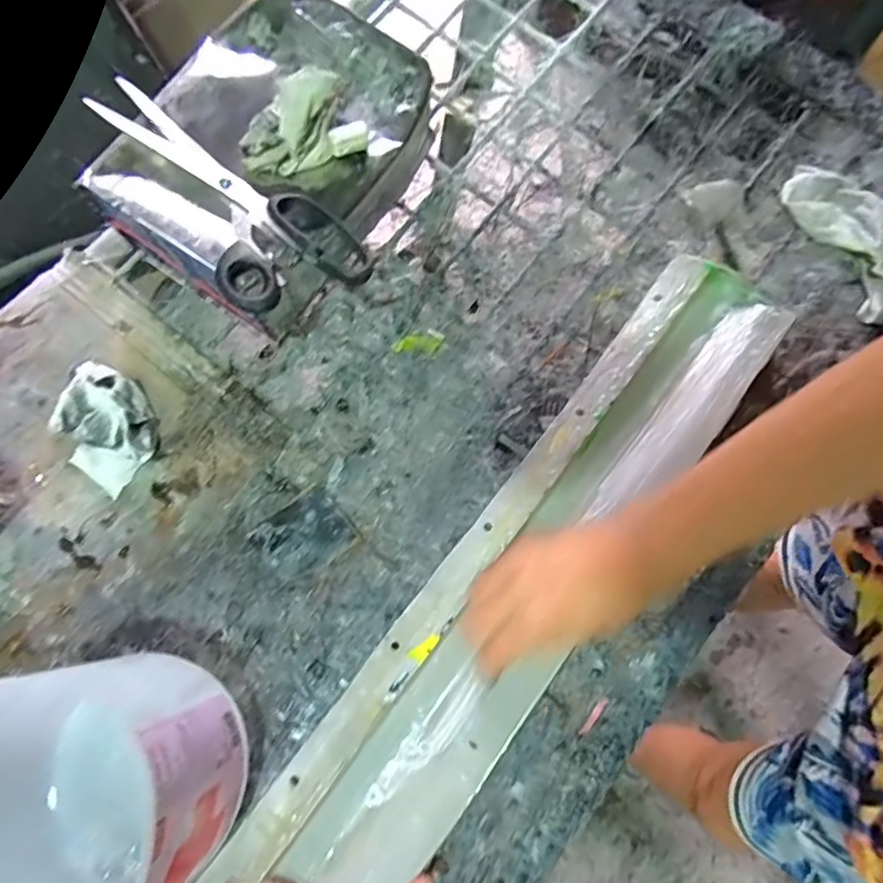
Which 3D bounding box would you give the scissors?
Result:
[{"bbox_3d":[-0.156,-0.182,0.415,0.094,0.028,0.229,-40,80,-12],"label":"scissors"}]

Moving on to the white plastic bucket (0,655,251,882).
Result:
[{"bbox_3d":[-0.204,0.210,0.345,0.148,0.158,0.136,1,74,-3],"label":"white plastic bucket"}]

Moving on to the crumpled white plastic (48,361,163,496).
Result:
[{"bbox_3d":[-0.272,-0.015,0.463,0.070,0.034,0.103,-24,77,-9],"label":"crumpled white plastic"}]

